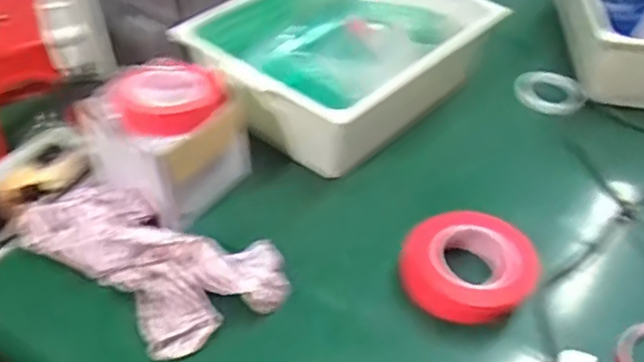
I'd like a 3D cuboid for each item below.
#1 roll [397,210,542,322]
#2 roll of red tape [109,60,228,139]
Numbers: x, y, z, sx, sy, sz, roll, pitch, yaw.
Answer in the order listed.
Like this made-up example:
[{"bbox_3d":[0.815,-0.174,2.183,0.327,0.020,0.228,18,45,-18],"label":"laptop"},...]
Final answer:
[{"bbox_3d":[0.152,0.084,0.664,0.129,0.048,0.119,1,45,-1],"label":"roll"},{"bbox_3d":[-0.169,-0.094,0.717,0.097,0.031,0.110,28,50,23],"label":"roll of red tape"}]

